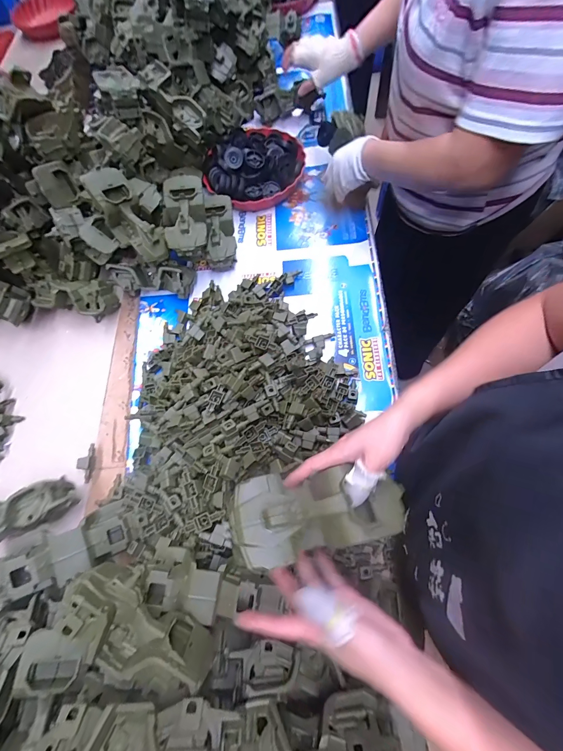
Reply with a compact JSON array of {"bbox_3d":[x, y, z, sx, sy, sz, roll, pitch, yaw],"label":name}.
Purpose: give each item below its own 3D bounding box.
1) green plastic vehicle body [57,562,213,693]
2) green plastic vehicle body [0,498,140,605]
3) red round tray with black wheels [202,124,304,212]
[{"bbox_3d":[-0.160,0.284,0.354,0.172,0.070,0.071,33,73,-3],"label":"green plastic vehicle body"},{"bbox_3d":[-0.306,0.249,0.456,0.188,0.058,0.082,-22,68,-31],"label":"green plastic vehicle body"},{"bbox_3d":[-0.062,-0.497,0.745,0.228,0.077,0.220,-2,70,5],"label":"red round tray with black wheels"}]

